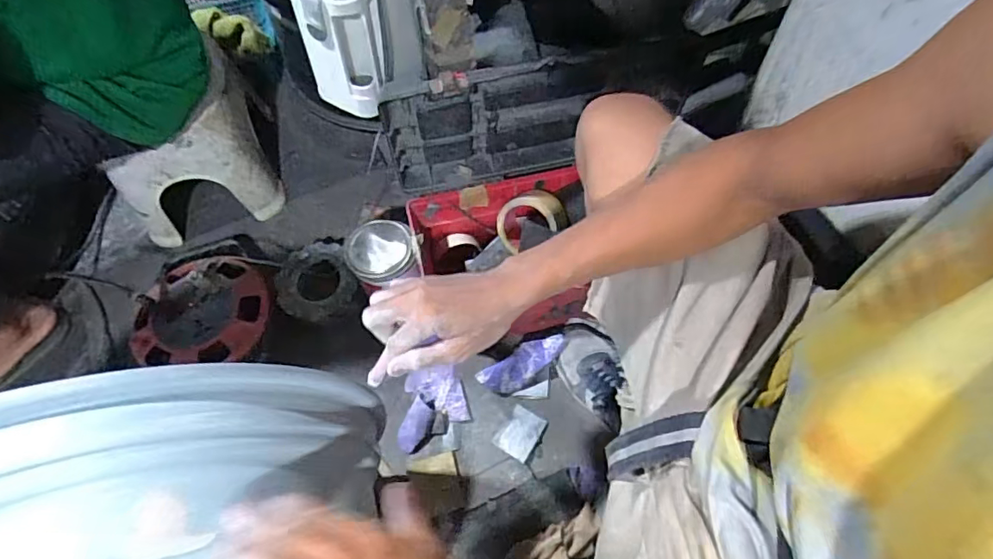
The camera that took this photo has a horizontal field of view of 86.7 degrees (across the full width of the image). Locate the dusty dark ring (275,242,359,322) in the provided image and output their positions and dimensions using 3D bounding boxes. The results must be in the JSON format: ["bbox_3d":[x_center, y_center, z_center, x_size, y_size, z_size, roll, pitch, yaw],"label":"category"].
[{"bbox_3d":[-0.285,0.007,0.835,0.114,0.047,0.124,-1,60,2],"label":"dusty dark ring"}]

